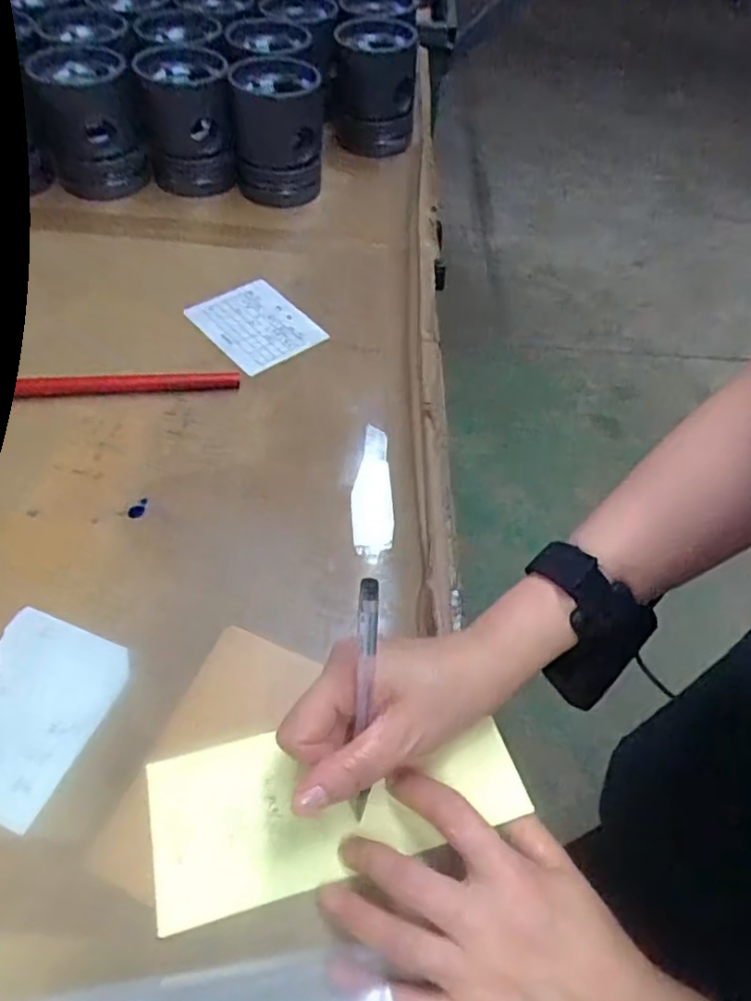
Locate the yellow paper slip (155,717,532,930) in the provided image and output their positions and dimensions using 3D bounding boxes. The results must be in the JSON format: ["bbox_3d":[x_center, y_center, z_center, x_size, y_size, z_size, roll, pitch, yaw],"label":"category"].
[{"bbox_3d":[-0.020,0.154,0.349,0.189,0.010,0.077,-12,56,-10],"label":"yellow paper slip"}]

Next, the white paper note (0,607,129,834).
[{"bbox_3d":[-0.195,0.116,0.371,0.080,0.004,0.103,19,53,11],"label":"white paper note"}]

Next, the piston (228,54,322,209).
[{"bbox_3d":[-0.107,-0.402,0.719,0.089,0.110,0.105,-2,52,-5],"label":"piston"}]

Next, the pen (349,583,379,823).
[{"bbox_3d":[-0.005,0.100,0.316,0.009,0.141,0.009,1,24,-3],"label":"pen"}]

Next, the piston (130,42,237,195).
[{"bbox_3d":[-0.203,-0.408,0.717,0.091,0.104,0.103,-9,53,-11],"label":"piston"}]

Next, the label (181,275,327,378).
[{"bbox_3d":[-0.108,-0.159,0.594,0.084,0.006,0.106,-33,63,-25],"label":"label"}]

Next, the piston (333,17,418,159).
[{"bbox_3d":[-0.002,-0.504,0.804,0.093,0.109,0.107,3,53,-3],"label":"piston"}]

